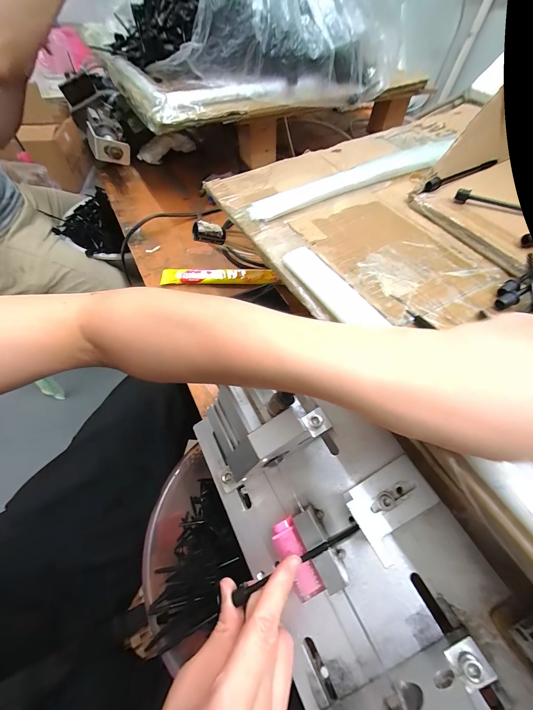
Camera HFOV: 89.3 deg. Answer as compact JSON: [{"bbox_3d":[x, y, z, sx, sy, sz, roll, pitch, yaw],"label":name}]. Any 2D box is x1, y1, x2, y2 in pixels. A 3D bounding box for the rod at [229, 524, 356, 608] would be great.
[{"bbox_3d":[0.022,0.142,0.185,0.094,0.005,0.007,-28,60,-3],"label":"rod"}]

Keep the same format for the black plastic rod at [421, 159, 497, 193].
[{"bbox_3d":[0.208,-0.190,0.287,0.100,0.013,0.008,-25,60,-14],"label":"black plastic rod"}]

